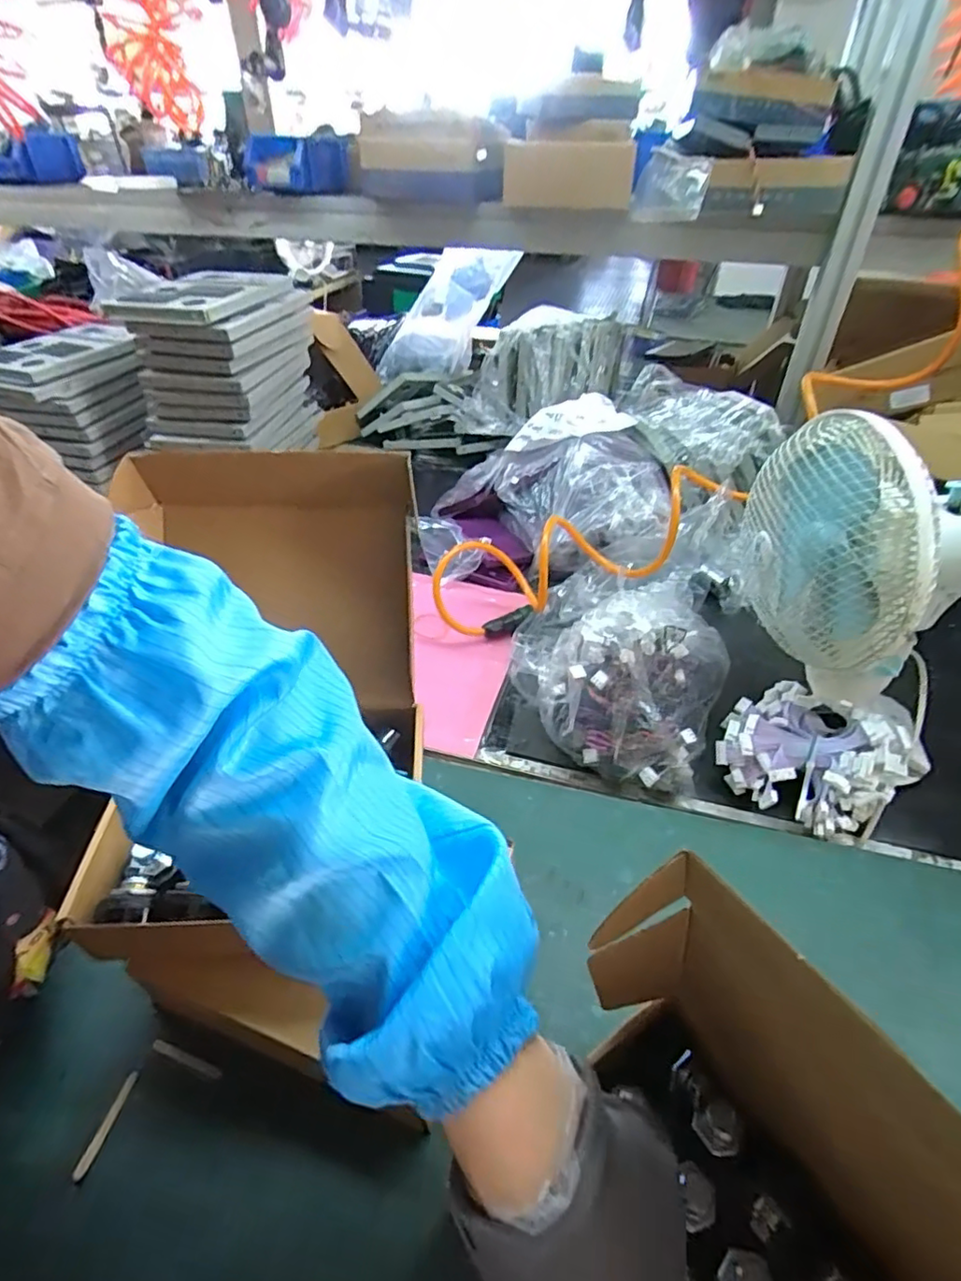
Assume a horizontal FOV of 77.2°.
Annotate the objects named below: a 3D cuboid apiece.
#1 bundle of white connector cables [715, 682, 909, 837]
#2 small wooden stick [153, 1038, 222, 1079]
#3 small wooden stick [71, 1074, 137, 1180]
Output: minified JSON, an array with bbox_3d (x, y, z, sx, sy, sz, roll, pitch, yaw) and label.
[{"bbox_3d":[0.290,0.104,0.540,0.119,0.077,0.126,0,40,0],"label":"bundle of white connector cables"},{"bbox_3d":[-0.191,0.271,0.390,0.053,0.004,0.006,13,42,15],"label":"small wooden stick"},{"bbox_3d":[-0.227,0.294,0.366,0.008,0.004,0.052,6,41,8],"label":"small wooden stick"}]

